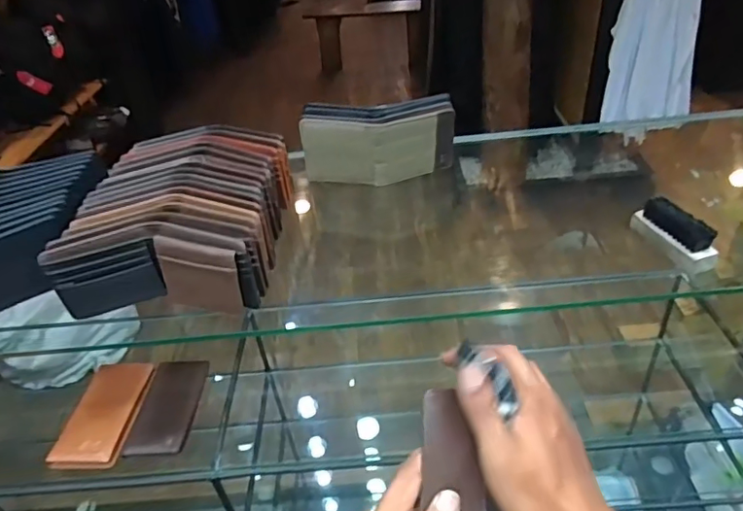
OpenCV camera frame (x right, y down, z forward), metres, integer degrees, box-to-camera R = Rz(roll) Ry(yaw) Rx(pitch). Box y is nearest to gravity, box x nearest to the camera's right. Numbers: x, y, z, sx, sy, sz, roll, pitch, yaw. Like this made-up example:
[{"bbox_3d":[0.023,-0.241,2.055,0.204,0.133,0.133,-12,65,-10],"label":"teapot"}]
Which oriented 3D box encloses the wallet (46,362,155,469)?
[{"bbox_3d":[-0.409,0.239,0.830,0.104,0.020,0.178,-3,38,4],"label":"wallet"}]

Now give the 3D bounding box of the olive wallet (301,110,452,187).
[{"bbox_3d":[0.010,-0.147,0.755,0.211,0.090,0.049,-4,38,4],"label":"olive wallet"}]

